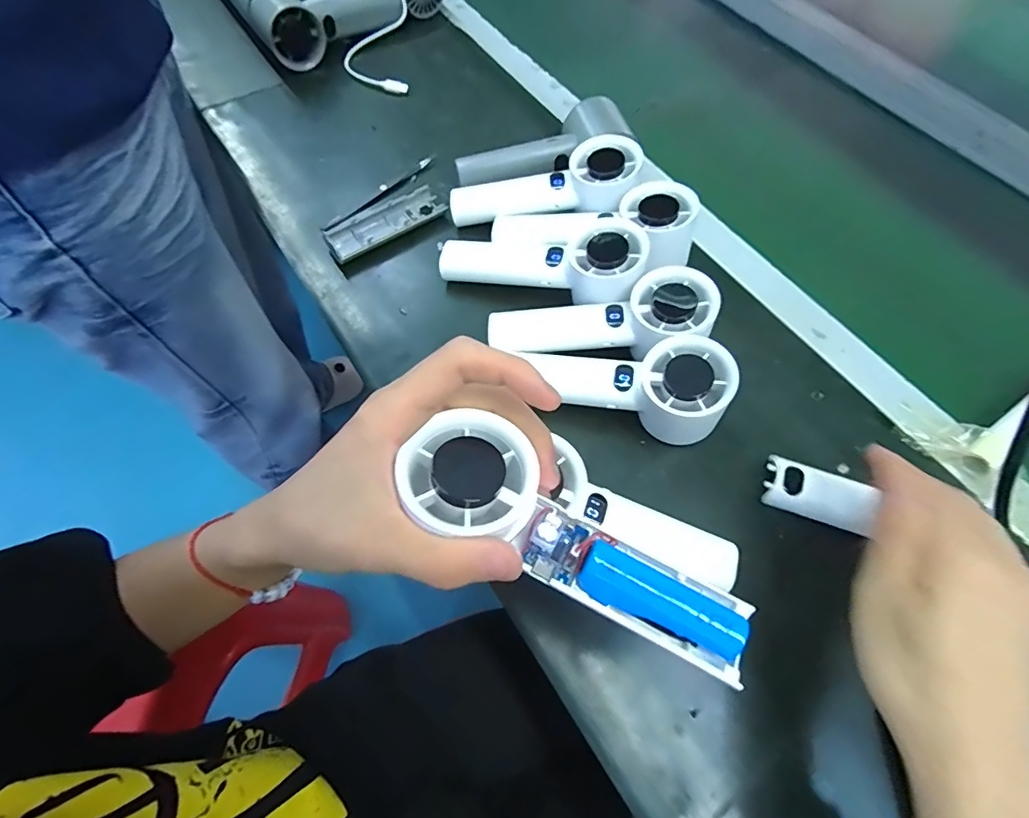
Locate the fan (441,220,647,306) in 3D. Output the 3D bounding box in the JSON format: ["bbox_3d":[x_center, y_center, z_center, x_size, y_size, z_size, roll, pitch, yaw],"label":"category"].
[{"bbox_3d":[0.022,-0.112,0.377,0.155,0.036,0.058,7,62,19],"label":"fan"}]

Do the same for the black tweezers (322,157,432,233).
[{"bbox_3d":[-0.119,-0.193,0.442,0.014,0.007,0.129,39,68,15],"label":"black tweezers"}]

